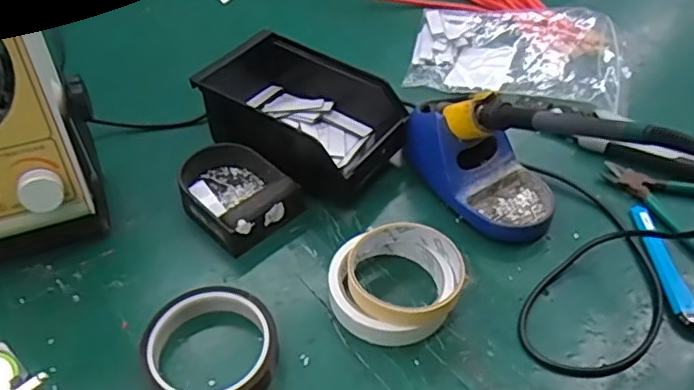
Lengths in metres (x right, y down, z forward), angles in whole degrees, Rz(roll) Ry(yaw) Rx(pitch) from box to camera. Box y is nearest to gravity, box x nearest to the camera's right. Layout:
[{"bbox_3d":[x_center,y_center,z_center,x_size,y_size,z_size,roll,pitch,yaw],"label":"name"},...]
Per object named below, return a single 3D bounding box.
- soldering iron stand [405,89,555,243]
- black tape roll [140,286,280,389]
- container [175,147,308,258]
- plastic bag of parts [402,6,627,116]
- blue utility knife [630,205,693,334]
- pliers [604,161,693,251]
[{"bbox_3d":[0.114,-0.035,0.518,0.074,0.081,0.148,-30,54,-26],"label":"soldering iron stand"},{"bbox_3d":[-0.095,0.109,0.429,0.089,0.025,0.095,0,47,0],"label":"black tape roll"},{"bbox_3d":[-0.099,-0.004,0.526,0.107,0.033,0.078,36,56,28],"label":"container"},{"bbox_3d":[0.187,-0.158,0.668,0.221,0.030,0.157,10,48,9],"label":"plastic bag of parts"},{"bbox_3d":[0.253,0.053,0.485,0.016,0.012,0.123,-1,47,-2],"label":"blue utility knife"},{"bbox_3d":[0.303,0.004,0.526,0.095,0.011,0.143,-32,55,-27],"label":"pliers"}]

